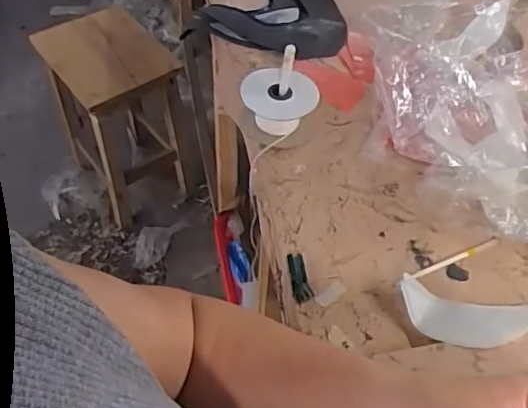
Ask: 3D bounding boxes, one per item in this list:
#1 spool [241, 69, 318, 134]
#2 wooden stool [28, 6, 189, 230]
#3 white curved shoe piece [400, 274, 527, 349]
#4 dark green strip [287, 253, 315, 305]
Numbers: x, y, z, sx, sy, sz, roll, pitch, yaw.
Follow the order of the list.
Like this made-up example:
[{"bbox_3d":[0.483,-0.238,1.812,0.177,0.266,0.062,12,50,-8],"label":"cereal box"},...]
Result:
[{"bbox_3d":[0.019,-0.119,0.683,0.091,0.061,0.074,14,52,10],"label":"spool"},{"bbox_3d":[-0.365,-0.217,1.426,0.225,0.441,0.301,-29,57,-23],"label":"wooden stool"},{"bbox_3d":[0.196,0.107,0.526,0.129,0.013,0.065,7,37,6],"label":"white curved shoe piece"},{"bbox_3d":[0.035,0.074,0.565,0.018,0.008,0.053,-10,52,-9],"label":"dark green strip"}]

